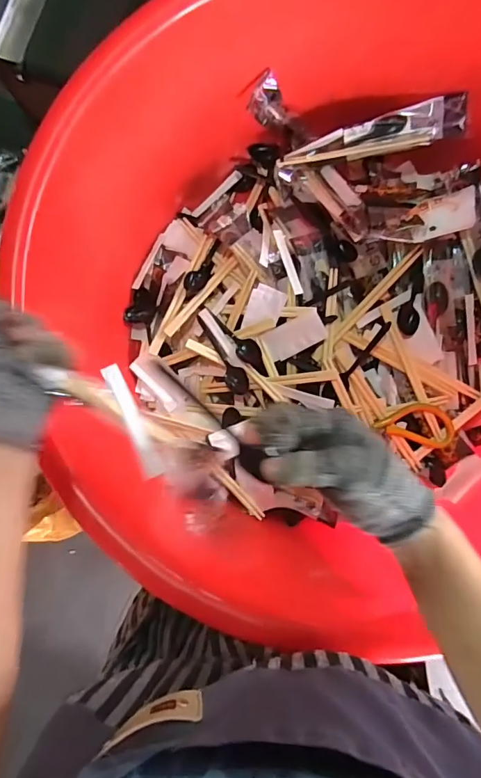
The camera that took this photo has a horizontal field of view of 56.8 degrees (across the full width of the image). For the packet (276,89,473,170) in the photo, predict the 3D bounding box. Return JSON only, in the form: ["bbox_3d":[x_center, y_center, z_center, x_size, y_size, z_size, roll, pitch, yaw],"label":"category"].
[{"bbox_3d":[0.165,-0.317,0.568,0.224,0.048,0.014,-9,41,14],"label":"packet"}]

